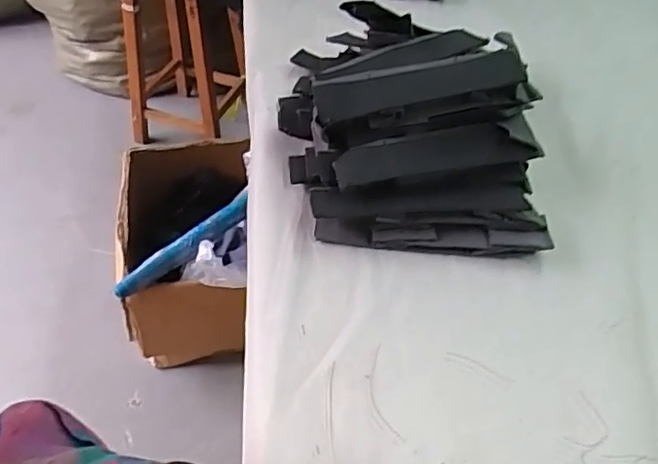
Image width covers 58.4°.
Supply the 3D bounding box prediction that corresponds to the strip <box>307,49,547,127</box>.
[{"bbox_3d":[0.086,-0.129,0.529,0.197,0.027,0.047,-11,64,-2],"label":"strip"}]

